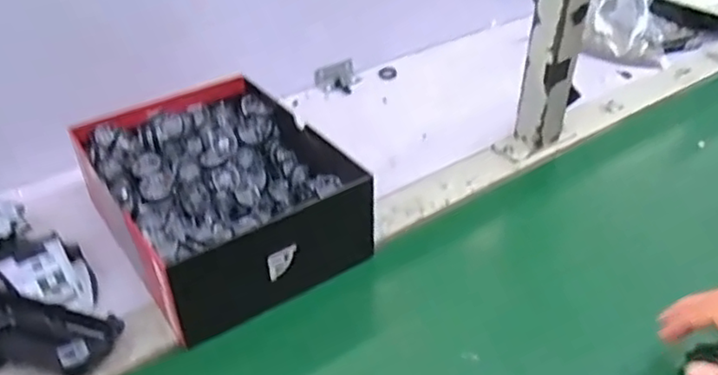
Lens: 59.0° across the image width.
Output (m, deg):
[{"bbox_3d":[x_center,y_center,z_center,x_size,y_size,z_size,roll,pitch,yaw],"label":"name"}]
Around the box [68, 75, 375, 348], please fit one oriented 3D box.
[{"bbox_3d":[-0.127,0.004,0.595,0.180,0.088,0.240,-24,43,-29],"label":"box"}]

